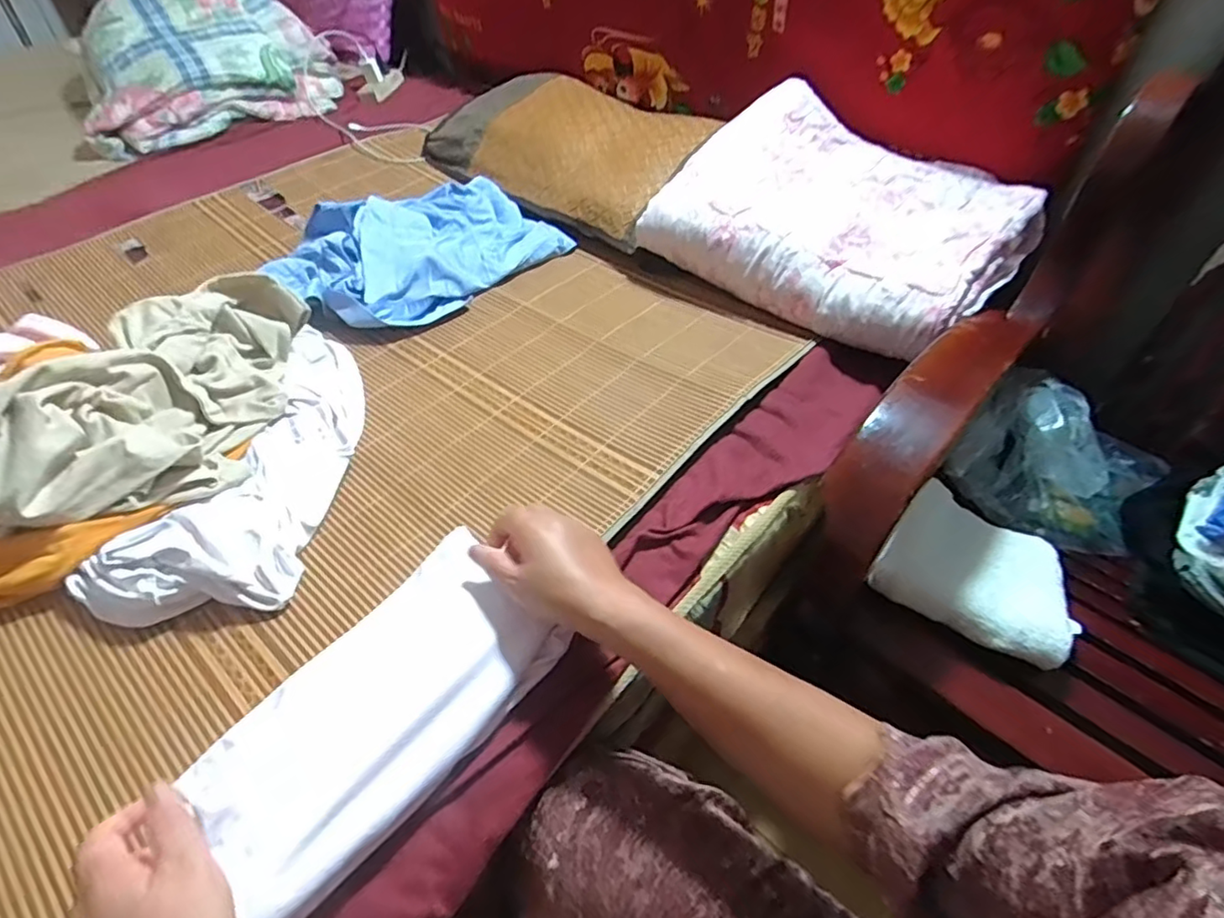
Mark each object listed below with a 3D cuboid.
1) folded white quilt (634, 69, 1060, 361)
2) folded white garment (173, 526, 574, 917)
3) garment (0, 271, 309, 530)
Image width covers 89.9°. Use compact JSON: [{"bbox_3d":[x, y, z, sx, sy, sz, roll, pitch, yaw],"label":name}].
[{"bbox_3d":[0.316,-0.329,0.849,0.431,0.169,0.338,34,56,27],"label":"folded white quilt"},{"bbox_3d":[-0.166,0.178,0.453,0.143,0.032,0.255,28,53,24],"label":"folded white garment"},{"bbox_3d":[-0.462,-0.081,0.638,0.165,0.134,0.372,2,47,2],"label":"garment"}]

